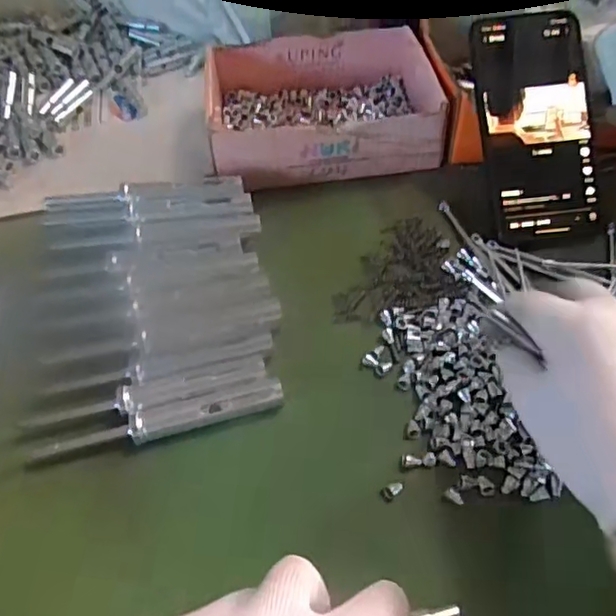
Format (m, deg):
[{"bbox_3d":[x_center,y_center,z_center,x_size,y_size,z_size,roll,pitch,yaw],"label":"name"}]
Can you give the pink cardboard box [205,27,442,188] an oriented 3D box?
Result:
[{"bbox_3d":[0.013,-0.167,0.492,0.174,0.049,0.145,-7,53,-1],"label":"pink cardboard box"}]

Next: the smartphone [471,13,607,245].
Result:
[{"bbox_3d":[0.161,-0.126,0.425,0.076,0.012,0.159,-6,87,0],"label":"smartphone"}]

